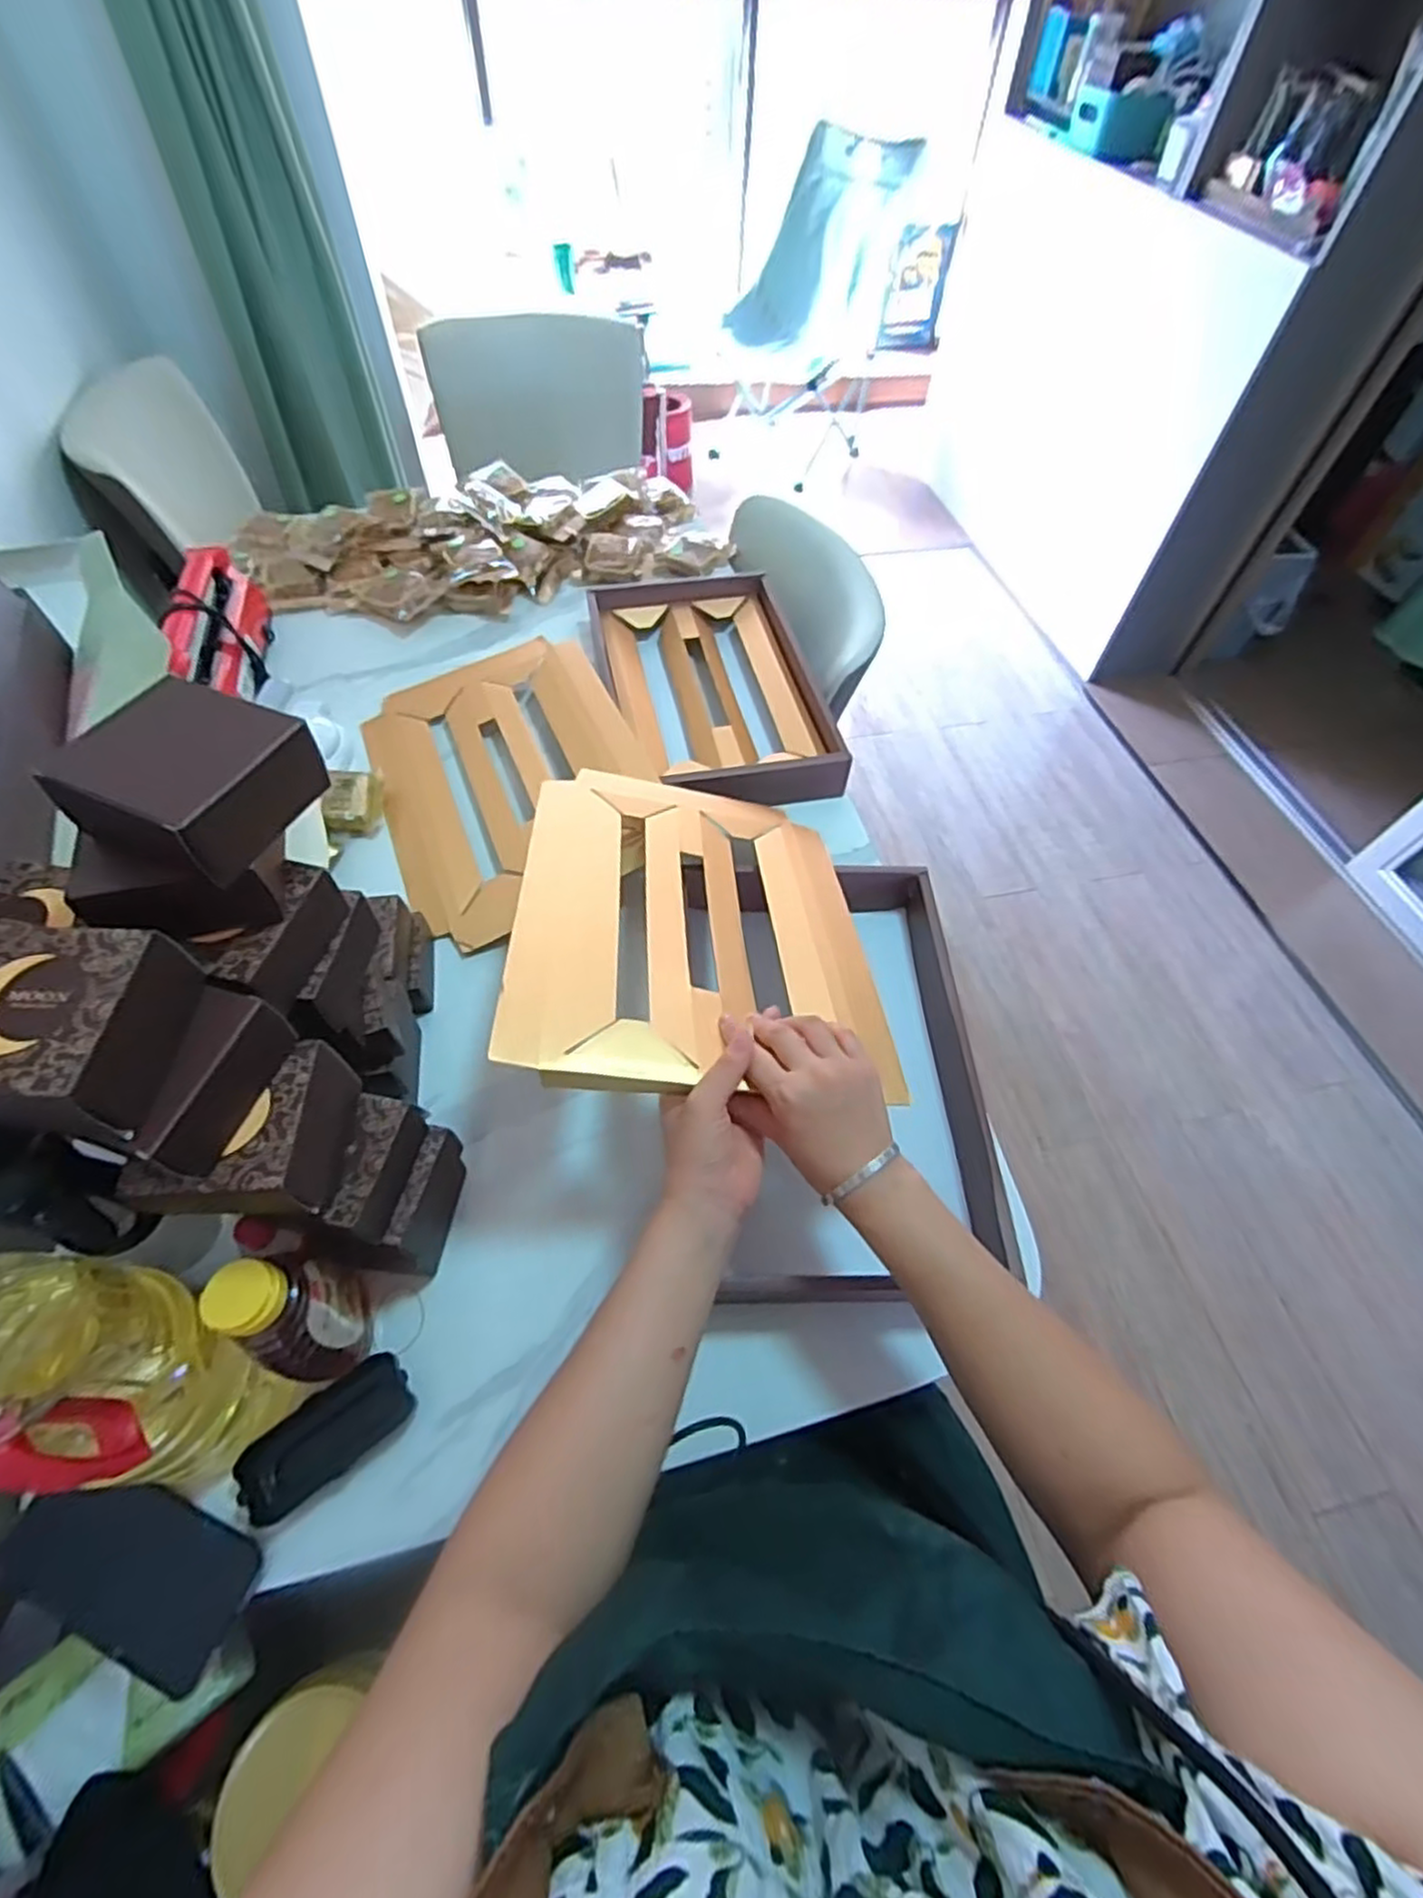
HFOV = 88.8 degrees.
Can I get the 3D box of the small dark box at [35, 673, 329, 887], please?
[{"bbox_3d":[-0.273,-0.090,0.383,0.090,0.048,0.095,21,58,11],"label":"small dark box"}]

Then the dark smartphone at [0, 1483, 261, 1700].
[{"bbox_3d":[-0.362,0.385,0.455,0.142,0.014,0.074,35,58,-2],"label":"dark smartphone"}]

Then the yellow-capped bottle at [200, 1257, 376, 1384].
[{"bbox_3d":[-0.270,0.242,0.481,0.050,0.145,0.065,-31,63,-21],"label":"yellow-capped bottle"}]

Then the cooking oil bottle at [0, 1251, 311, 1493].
[{"bbox_3d":[-0.332,0.237,0.400,0.096,0.270,0.107,4,57,0],"label":"cooking oil bottle"}]

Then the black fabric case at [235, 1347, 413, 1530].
[{"bbox_3d":[-0.264,0.334,0.502,0.112,0.024,0.051,-31,64,-21],"label":"black fabric case"}]

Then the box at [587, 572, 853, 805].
[{"bbox_3d":[-0.004,-0.343,0.934,0.255,0.046,0.419,-12,58,-10],"label":"box"}]

